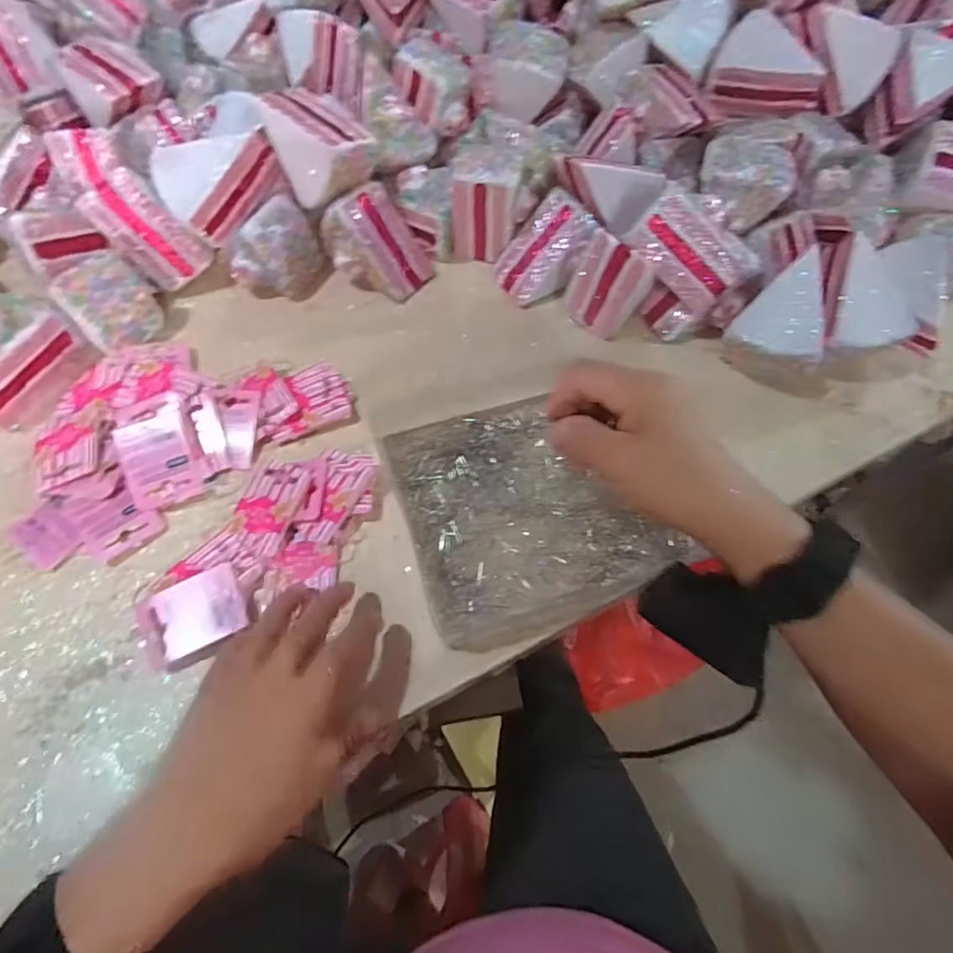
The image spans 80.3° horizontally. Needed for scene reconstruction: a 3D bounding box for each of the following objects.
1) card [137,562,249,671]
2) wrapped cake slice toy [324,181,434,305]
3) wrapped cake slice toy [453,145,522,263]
[{"bbox_3d":[-0.178,0.090,0.358,0.062,0.011,0.049,-23,65,-14],"label":"card"},{"bbox_3d":[-0.086,-0.201,0.488,0.082,0.066,0.064,29,64,13],"label":"wrapped cake slice toy"},{"bbox_3d":[0.007,-0.238,0.492,0.061,0.086,0.050,7,62,1],"label":"wrapped cake slice toy"}]

